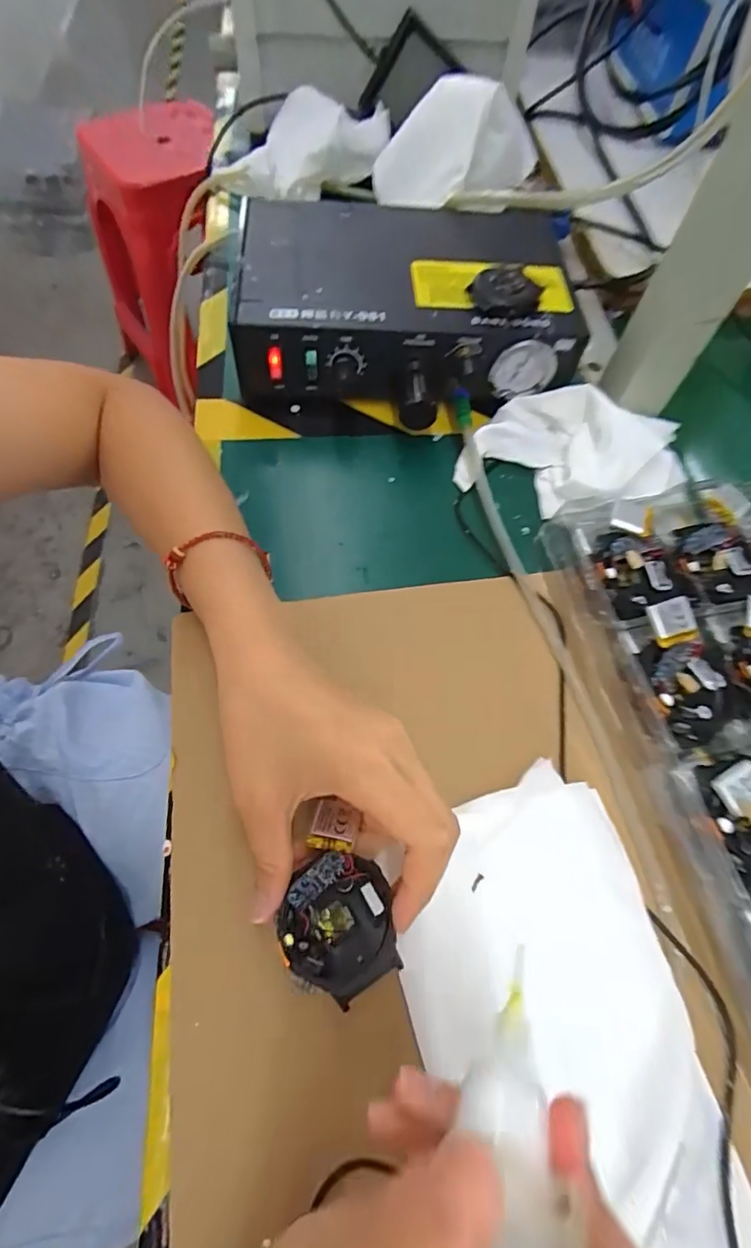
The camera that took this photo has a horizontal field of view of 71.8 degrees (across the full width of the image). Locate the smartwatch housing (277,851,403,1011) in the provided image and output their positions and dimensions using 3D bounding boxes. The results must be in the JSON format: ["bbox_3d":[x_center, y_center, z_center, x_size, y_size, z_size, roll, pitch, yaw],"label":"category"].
[{"bbox_3d":[-0.015,0.121,0.212,0.047,0.014,0.049,0,65,0],"label":"smartwatch housing"}]

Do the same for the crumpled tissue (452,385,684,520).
[{"bbox_3d":[0.140,-0.122,0.354,0.131,0.030,0.122,28,66,10],"label":"crumpled tissue"}]

